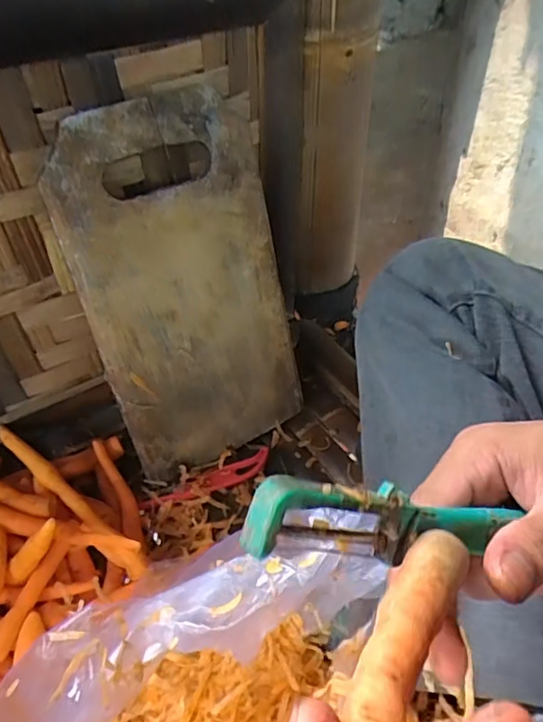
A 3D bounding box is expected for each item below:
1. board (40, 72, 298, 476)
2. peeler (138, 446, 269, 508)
[{"bbox_3d":[-0.060,-0.049,0.430,0.157,0.271,0.008,-22,29,-26],"label":"board"},{"bbox_3d":[-0.052,0.102,0.477,0.112,0.012,0.018,-20,51,-17],"label":"peeler"}]

